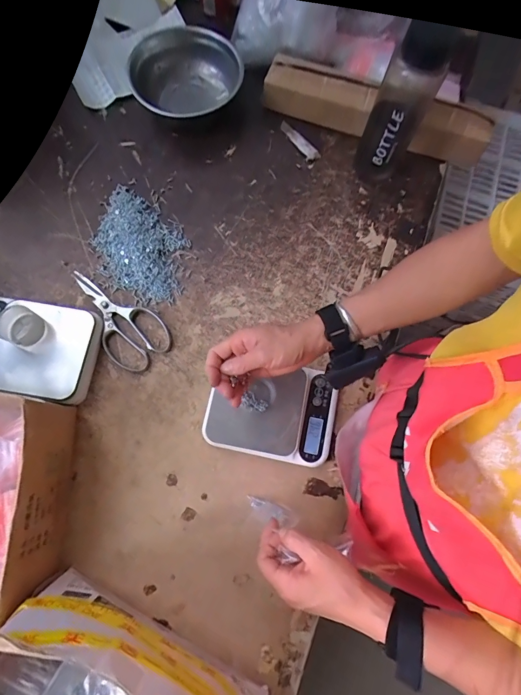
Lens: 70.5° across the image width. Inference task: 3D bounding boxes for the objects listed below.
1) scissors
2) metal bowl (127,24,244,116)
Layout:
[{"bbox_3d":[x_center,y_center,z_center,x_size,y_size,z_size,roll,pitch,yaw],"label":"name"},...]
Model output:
[{"bbox_3d":[-0.236,-0.051,0.592,0.202,0.013,0.097,44,78,9],"label":"scissors"},{"bbox_3d":[-0.142,-0.507,0.691,0.191,0.076,0.191,0,75,-2],"label":"metal bowl"}]

